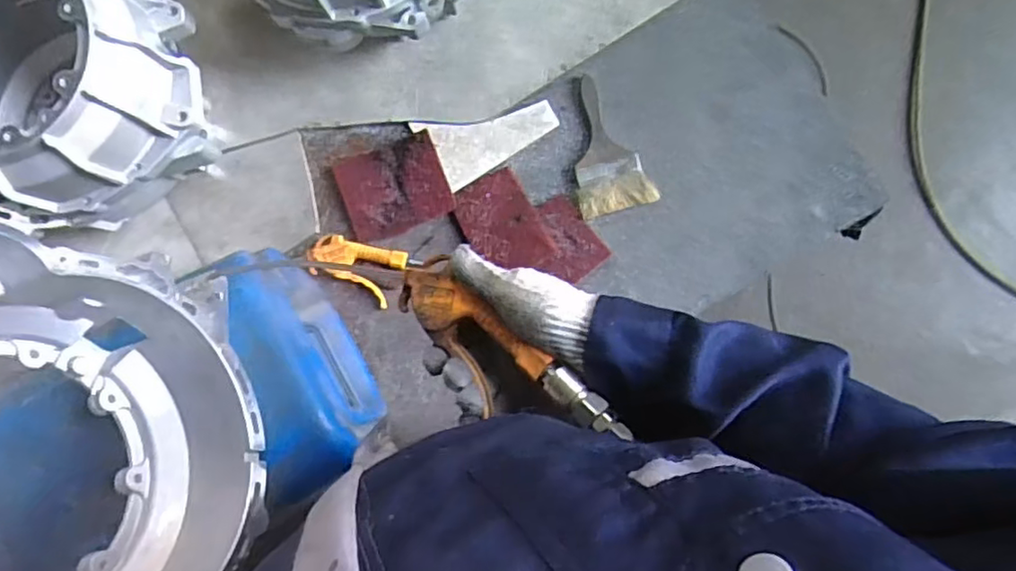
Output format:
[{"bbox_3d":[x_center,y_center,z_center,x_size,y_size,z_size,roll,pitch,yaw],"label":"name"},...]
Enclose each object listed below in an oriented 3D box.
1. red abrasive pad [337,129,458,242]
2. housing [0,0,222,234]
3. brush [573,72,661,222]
[{"bbox_3d":[-0.164,-0.143,0.912,0.151,0.016,0.127,-18,84,2],"label":"red abrasive pad"},{"bbox_3d":[-0.559,-0.267,0.794,0.310,0.219,0.341,0,85,3],"label":"housing"},{"bbox_3d":[0.134,-0.204,0.904,0.106,0.021,0.200,-16,84,2],"label":"brush"}]

